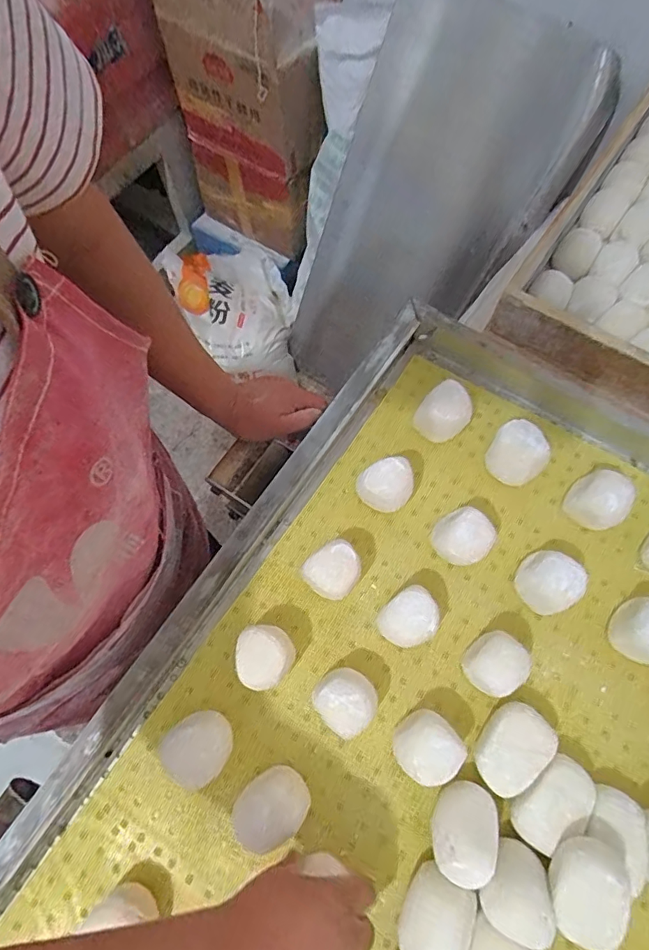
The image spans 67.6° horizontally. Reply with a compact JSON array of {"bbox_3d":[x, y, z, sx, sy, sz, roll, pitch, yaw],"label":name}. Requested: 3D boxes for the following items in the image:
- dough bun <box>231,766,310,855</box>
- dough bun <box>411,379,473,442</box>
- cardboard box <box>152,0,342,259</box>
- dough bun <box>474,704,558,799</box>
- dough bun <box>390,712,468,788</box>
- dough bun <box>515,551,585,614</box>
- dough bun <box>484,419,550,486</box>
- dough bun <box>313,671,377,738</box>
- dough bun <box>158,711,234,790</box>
[{"bbox_3d":[-0.045,0.285,0.417,0.051,0.064,0.054,-1,70,1],"label":"dough bun"},{"bbox_3d":[0.132,-0.067,0.537,0.055,0.065,0.053,-1,70,1],"label":"dough bun"},{"bbox_3d":[-0.162,-0.870,1.143,0.400,0.546,0.227,32,76,11],"label":"cardboard box"},{"bbox_3d":[0.165,0.241,0.433,0.073,0.048,0.047,-41,74,-12],"label":"dough bun"},{"bbox_3d":[0.090,0.241,0.435,0.053,0.059,0.054,-1,72,2],"label":"dough bun"},{"bbox_3d":[0.218,0.105,0.478,0.052,0.060,0.052,-1,72,2],"label":"dough bun"},{"bbox_3d":[0.208,-0.023,0.526,0.057,0.052,0.055,-1,70,1],"label":"dough bun"},{"bbox_3d":[0.019,0.209,0.444,0.057,0.064,0.052,-1,72,2],"label":"dough bun"},{"bbox_3d":[-0.109,0.243,0.436,0.053,0.061,0.054,-1,70,1],"label":"dough bun"}]

